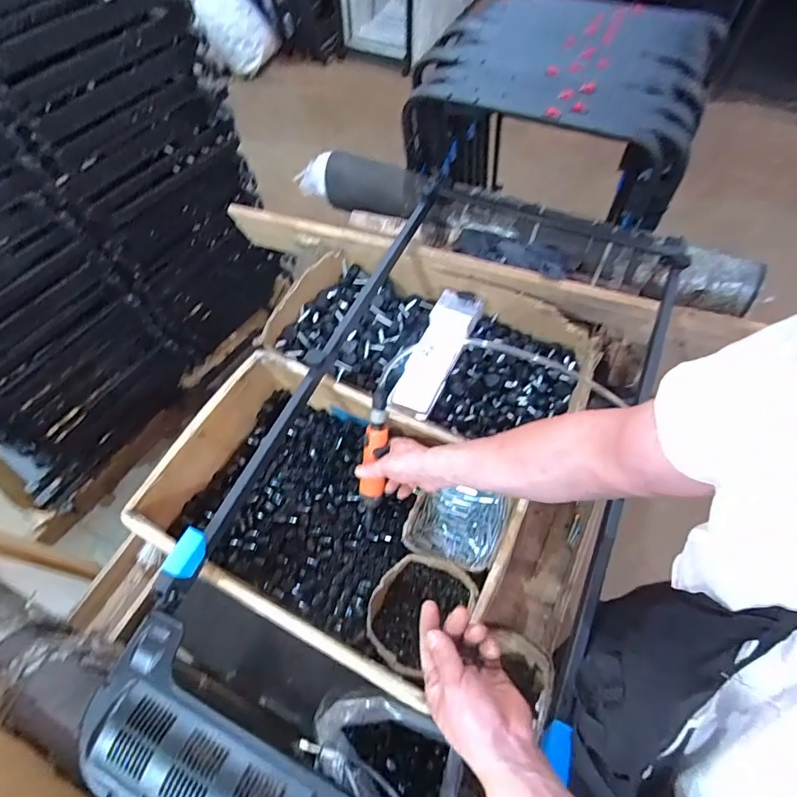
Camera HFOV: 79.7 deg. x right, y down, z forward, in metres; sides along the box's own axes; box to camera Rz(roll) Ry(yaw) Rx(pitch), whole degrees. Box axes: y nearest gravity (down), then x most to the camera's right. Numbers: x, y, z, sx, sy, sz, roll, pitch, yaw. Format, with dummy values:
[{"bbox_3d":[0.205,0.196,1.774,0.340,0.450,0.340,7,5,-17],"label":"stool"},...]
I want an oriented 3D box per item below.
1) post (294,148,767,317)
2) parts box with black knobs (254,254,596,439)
[{"bbox_3d":[0.204,-0.352,0.979,0.952,0.108,0.116,23,64,14],"label":"post"},{"bbox_3d":[0.053,-0.098,0.916,0.585,0.113,0.311,24,65,15],"label":"parts box with black knobs"}]

